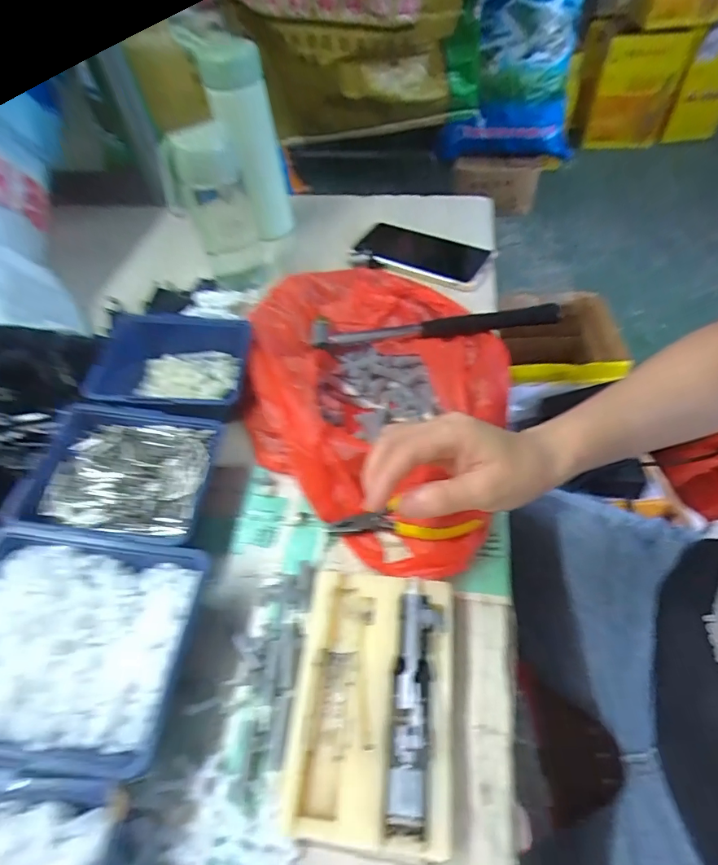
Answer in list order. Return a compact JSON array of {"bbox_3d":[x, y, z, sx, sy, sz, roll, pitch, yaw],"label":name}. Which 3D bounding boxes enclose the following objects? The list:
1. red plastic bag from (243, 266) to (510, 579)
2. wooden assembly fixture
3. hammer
[{"bbox_3d":[0.013,-0.035,0.405,0.225,0.049,0.318,-4,53,2],"label":"red plastic bag"},{"bbox_3d":[0.008,0.155,0.278,0.092,0.028,0.137,3,53,7],"label":"wooden assembly fixture"},{"bbox_3d":[0.072,-0.105,0.452,0.234,0.017,0.038,-4,53,1],"label":"hammer"}]

